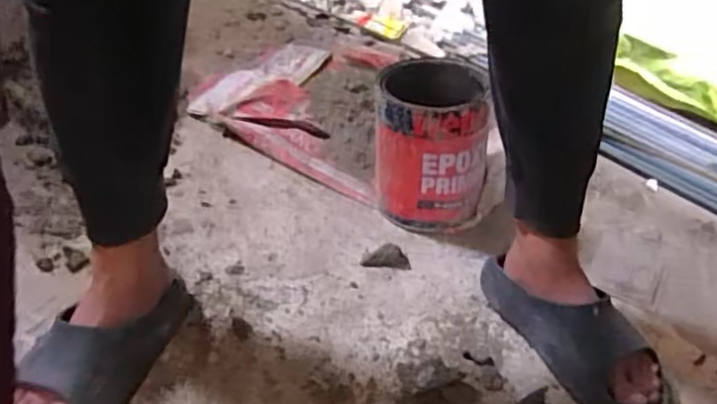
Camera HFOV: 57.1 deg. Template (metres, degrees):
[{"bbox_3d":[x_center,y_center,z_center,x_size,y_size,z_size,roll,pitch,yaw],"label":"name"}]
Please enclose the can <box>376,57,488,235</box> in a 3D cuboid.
[{"bbox_3d":[0.101,-0.075,0.963,0.149,0.209,0.139,4,35,-3],"label":"can"}]

